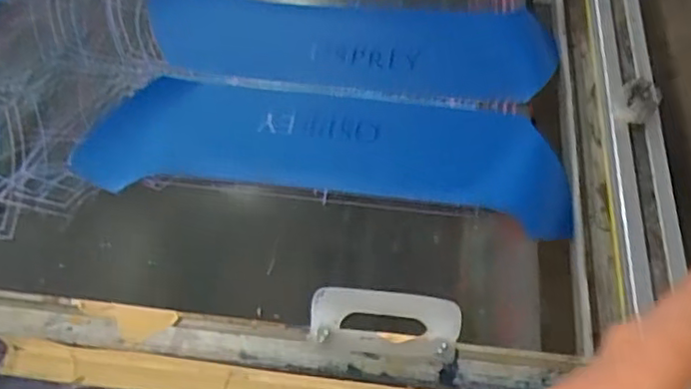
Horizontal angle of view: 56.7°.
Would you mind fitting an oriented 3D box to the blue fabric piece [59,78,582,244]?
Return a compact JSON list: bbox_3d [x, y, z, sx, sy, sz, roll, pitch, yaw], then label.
[{"bbox_3d":[-0.016,-0.051,0.664,0.482,0.009,0.164,10,60,5],"label":"blue fabric piece"}]

